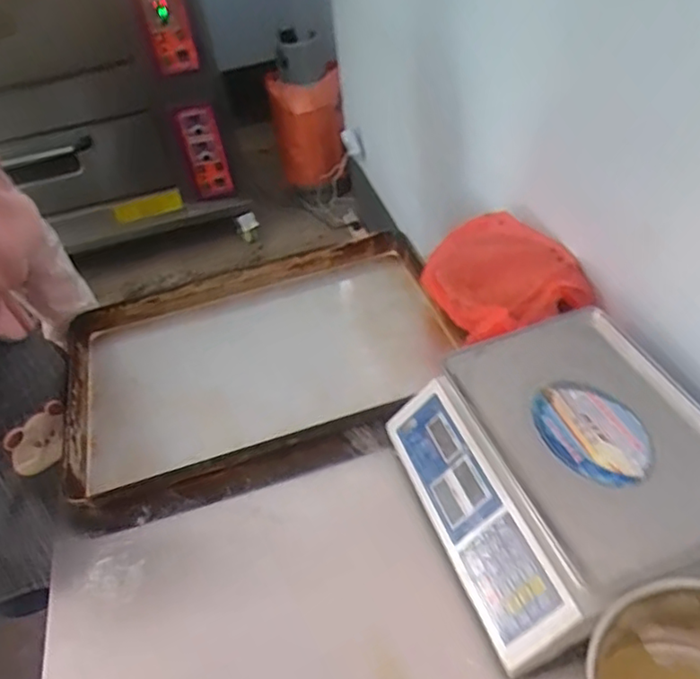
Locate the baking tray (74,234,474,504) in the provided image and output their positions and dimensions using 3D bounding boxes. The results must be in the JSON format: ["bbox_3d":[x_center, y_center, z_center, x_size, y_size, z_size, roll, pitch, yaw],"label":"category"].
[{"bbox_3d":[-0.141,0.033,1.007,0.593,0.086,0.404,-19,45,-2],"label":"baking tray"}]

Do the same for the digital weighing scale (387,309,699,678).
[{"bbox_3d":[0.247,0.143,0.726,0.314,0.114,0.343,-18,44,-9],"label":"digital weighing scale"}]

